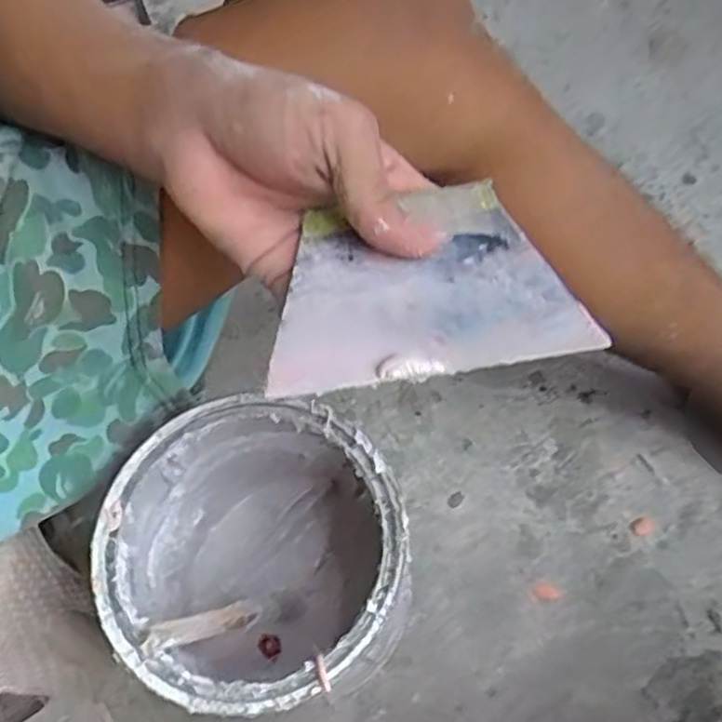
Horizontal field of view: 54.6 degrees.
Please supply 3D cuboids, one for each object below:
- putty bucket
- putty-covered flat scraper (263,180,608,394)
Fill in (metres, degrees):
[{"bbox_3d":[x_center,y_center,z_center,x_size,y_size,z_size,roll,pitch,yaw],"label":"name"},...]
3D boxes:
[{"bbox_3d":[-0.056,0.139,0.462,0.160,0.212,0.161,-1,64,3],"label":"putty bucket"},{"bbox_3d":[0.018,-0.030,0.267,0.110,0.005,0.098,-13,49,-3],"label":"putty-covered flat scraper"}]

